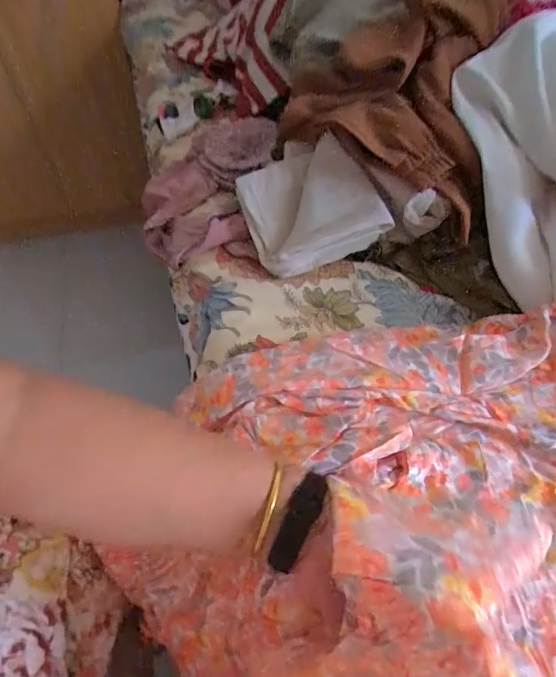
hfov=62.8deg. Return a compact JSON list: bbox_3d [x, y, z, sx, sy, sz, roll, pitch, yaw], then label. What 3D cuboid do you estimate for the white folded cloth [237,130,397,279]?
[{"bbox_3d":[0.036,-0.170,0.573,0.156,0.098,0.161,-13,53,-9],"label":"white folded cloth"}]

